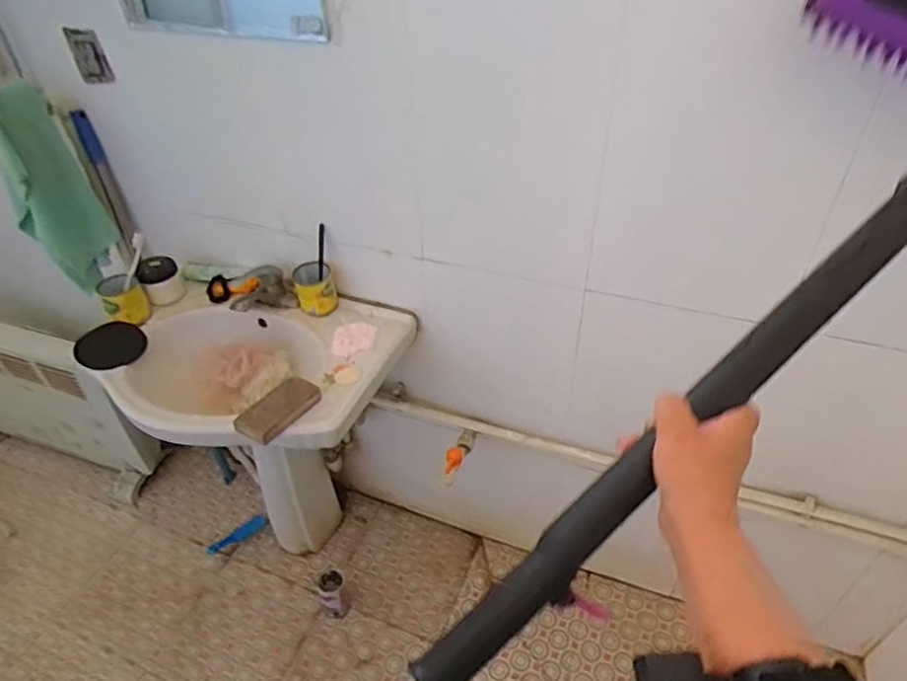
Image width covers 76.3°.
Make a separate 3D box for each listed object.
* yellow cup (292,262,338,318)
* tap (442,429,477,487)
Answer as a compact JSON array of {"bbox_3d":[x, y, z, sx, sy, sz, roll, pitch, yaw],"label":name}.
[{"bbox_3d":[-0.277,-0.104,1.163,0.075,0.093,0.062,-16,42,-15],"label":"yellow cup"},{"bbox_3d":[0.009,0.236,1.204,0.034,0.060,0.154,13,25,17],"label":"tap"}]

